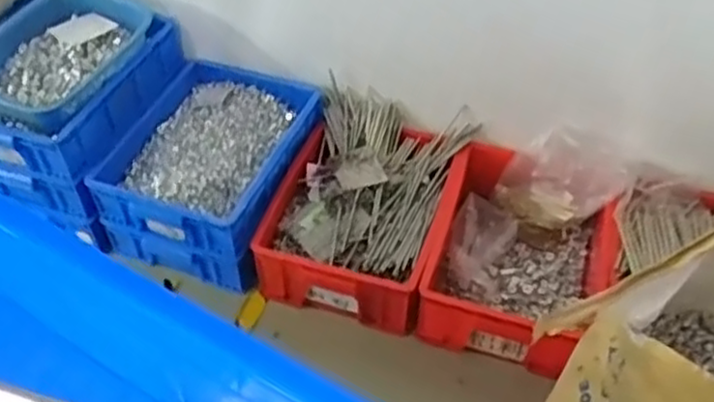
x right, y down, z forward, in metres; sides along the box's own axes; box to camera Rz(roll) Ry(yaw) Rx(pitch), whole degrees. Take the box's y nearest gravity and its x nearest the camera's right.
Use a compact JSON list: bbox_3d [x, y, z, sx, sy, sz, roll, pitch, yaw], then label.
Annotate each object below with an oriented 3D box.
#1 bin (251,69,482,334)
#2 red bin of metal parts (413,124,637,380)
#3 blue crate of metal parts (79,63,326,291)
[{"bbox_3d":[0.020,-0.010,1.482,0.330,0.163,0.512,15,48,14],"label":"bin"},{"bbox_3d":[0.311,0.083,1.390,0.336,0.195,0.443,14,48,13],"label":"red bin of metal parts"},{"bbox_3d":[-0.291,-0.082,1.543,0.342,0.166,0.463,13,48,12],"label":"blue crate of metal parts"}]

